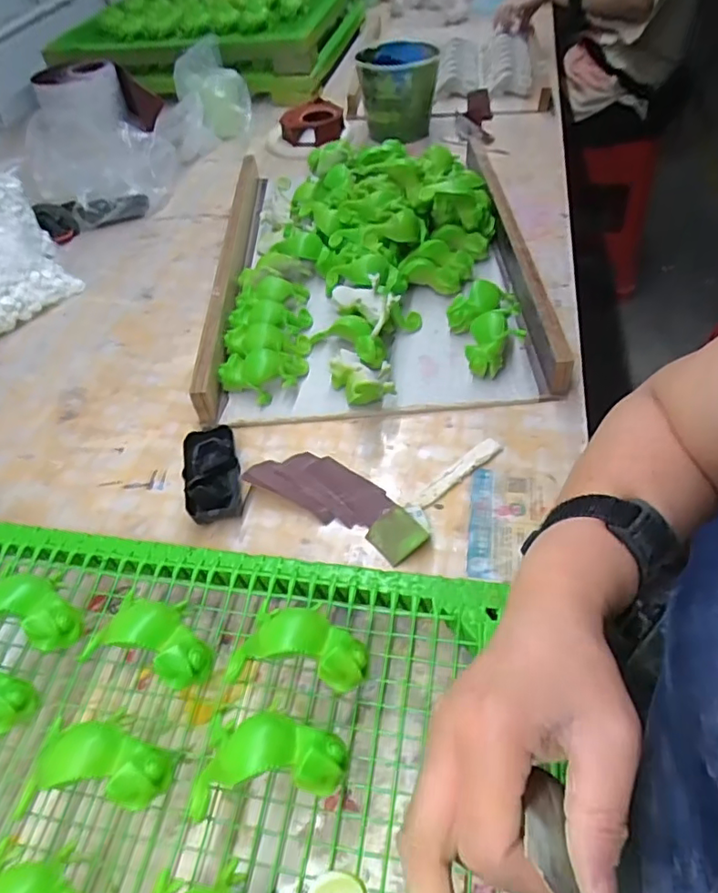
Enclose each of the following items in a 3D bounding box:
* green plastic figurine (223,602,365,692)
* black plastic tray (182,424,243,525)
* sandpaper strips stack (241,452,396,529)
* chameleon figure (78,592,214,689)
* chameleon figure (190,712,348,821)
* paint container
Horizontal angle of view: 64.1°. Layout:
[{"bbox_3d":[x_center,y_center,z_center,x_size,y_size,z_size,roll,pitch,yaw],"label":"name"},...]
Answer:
[{"bbox_3d":[-0.040,0.131,0.393,0.096,0.042,0.057,7,51,11],"label":"green plastic figurine"},{"bbox_3d":[-0.144,0.028,0.565,0.051,0.029,0.109,-15,50,-8],"label":"black plastic tray"},{"bbox_3d":[-0.034,0.034,0.554,0.135,0.023,0.067,18,54,19],"label":"sandpaper strips stack"},{"bbox_3d":[-0.145,0.135,0.404,0.093,0.045,0.050,14,53,16],"label":"chameleon figure"},{"bbox_3d":[-0.059,0.188,0.347,0.098,0.030,0.050,-11,48,13],"label":"chameleon figure"},{"bbox_3d":[0.067,-0.593,0.976,0.126,0.131,0.107,5,50,9],"label":"paint container"}]

